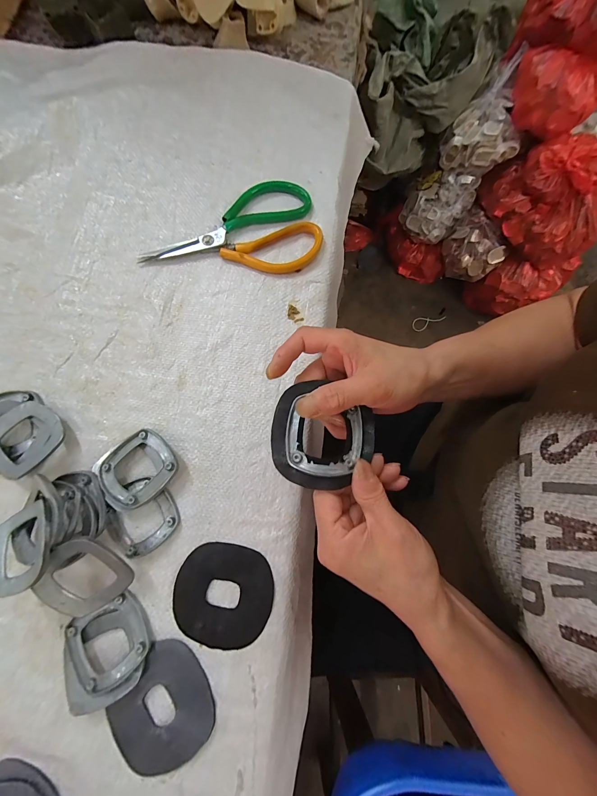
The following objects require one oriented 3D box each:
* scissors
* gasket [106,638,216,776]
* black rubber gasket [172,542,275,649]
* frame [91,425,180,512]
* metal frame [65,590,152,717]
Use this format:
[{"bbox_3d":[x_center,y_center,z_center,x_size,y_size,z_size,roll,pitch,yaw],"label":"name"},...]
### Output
[{"bbox_3d":[-0.071,-0.187,0.321,0.186,0.018,0.104,-1,77,-1],"label":"scissors"},{"bbox_3d":[-0.108,0.244,0.231,0.078,0.006,0.074,-40,81,-9],"label":"gasket"},{"bbox_3d":[-0.064,0.166,0.250,0.082,0.004,0.075,7,77,1],"label":"black rubber gasket"},{"bbox_3d":[-0.144,0.062,0.266,0.065,0.017,0.061,-44,82,-9],"label":"frame"},{"bbox_3d":[-0.152,0.200,0.235,0.059,0.015,0.065,-26,79,-6],"label":"metal frame"}]

